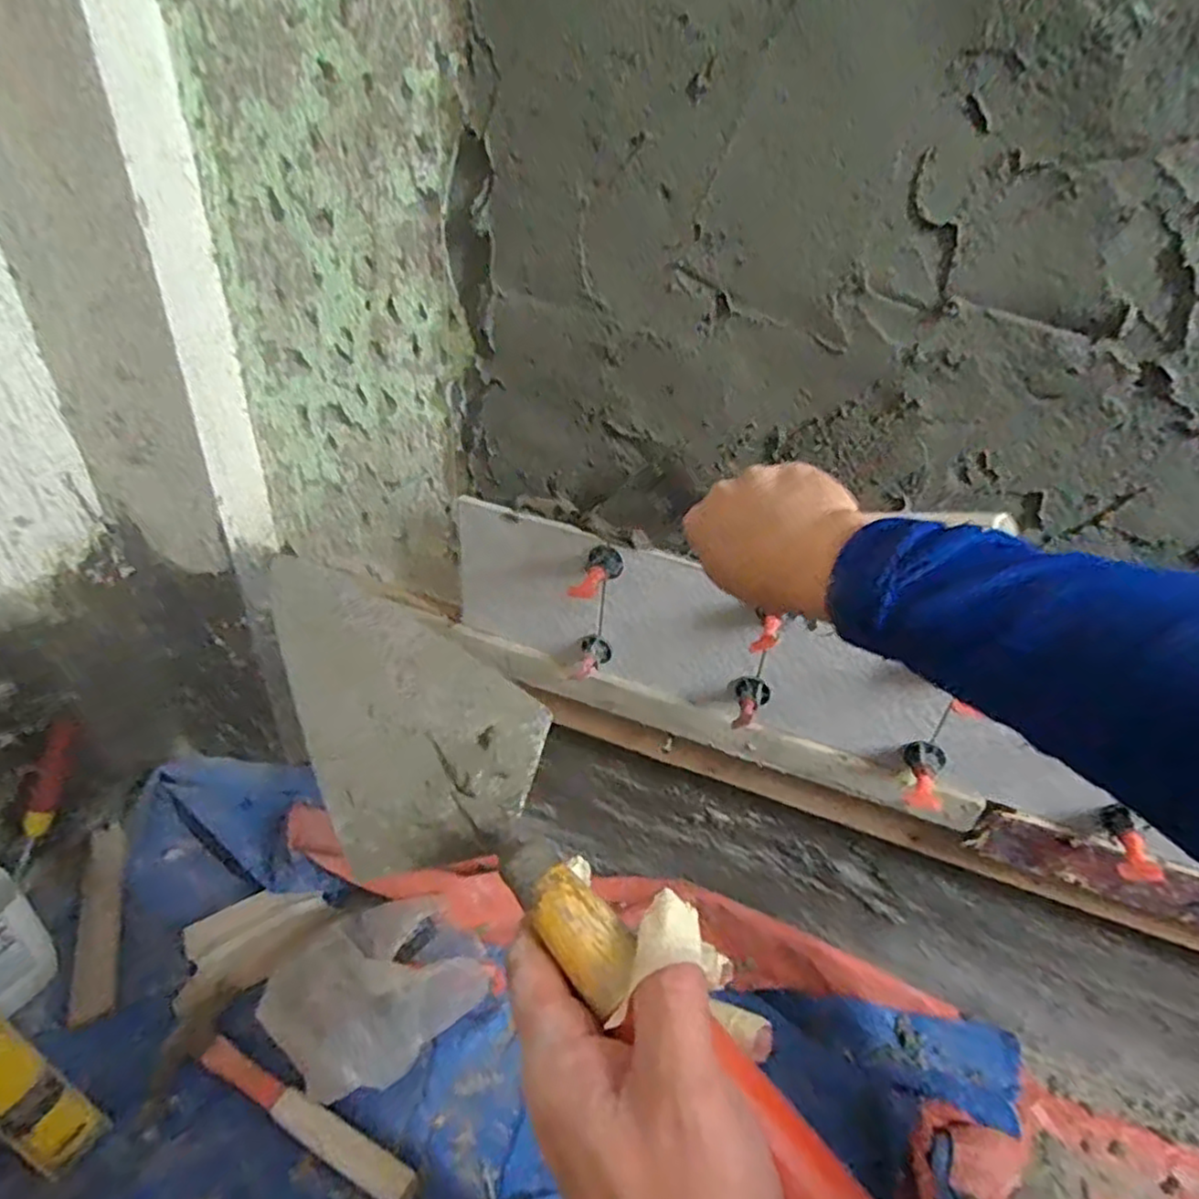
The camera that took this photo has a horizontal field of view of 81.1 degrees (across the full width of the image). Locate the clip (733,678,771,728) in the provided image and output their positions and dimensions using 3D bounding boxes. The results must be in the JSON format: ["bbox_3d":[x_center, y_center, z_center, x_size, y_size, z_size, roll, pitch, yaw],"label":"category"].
[{"bbox_3d":[0.132,0.091,0.612,0.030,0.028,0.036,12,36,9],"label":"clip"}]

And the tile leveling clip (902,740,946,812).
[{"bbox_3d":[0.268,0.144,0.576,0.028,0.024,0.056,14,37,12],"label":"tile leveling clip"}]

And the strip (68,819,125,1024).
[{"bbox_3d":[-0.599,0.375,0.844,0.042,0.013,0.257,-12,39,-22],"label":"strip"}]

